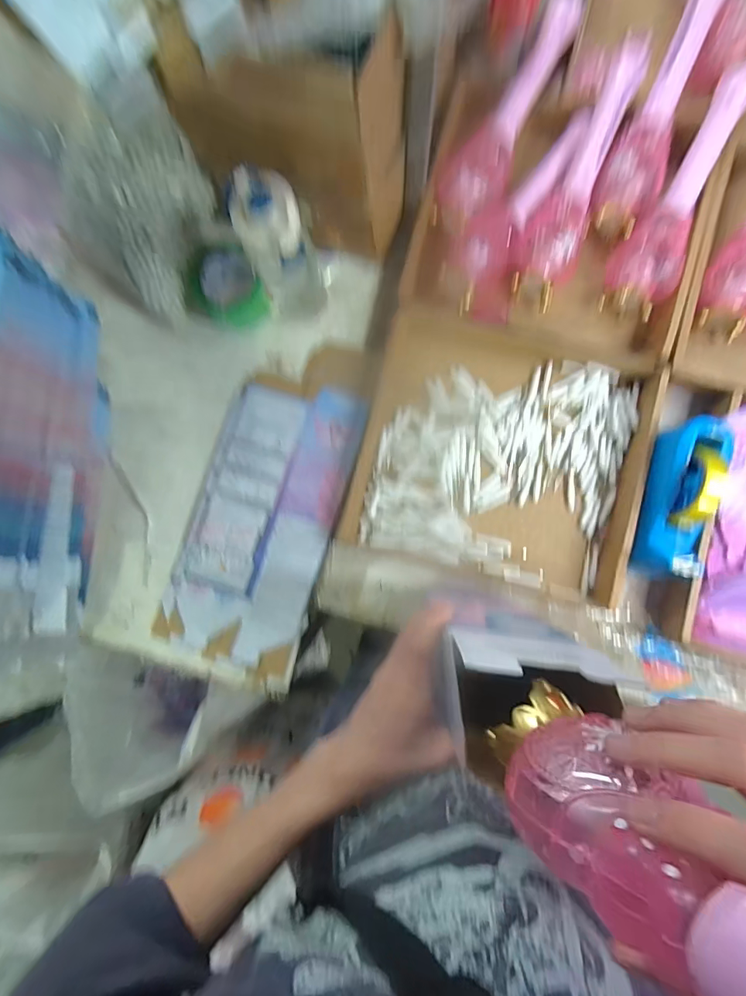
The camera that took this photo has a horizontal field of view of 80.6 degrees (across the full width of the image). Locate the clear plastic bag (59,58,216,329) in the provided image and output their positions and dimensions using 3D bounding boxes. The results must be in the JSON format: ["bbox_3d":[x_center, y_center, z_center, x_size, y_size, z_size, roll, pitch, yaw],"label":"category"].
[{"bbox_3d":[-0.354,-0.406,0.604,0.212,0.155,0.193,30,88,8],"label":"clear plastic bag"}]

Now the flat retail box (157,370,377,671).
[{"bbox_3d":[-0.159,0.028,0.640,0.202,0.025,0.405,18,88,1],"label":"flat retail box"}]

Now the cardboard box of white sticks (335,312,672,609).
[{"bbox_3d":[0.176,-0.063,0.621,0.381,0.057,0.345,13,88,1],"label":"cardboard box of white sticks"}]

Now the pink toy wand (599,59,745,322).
[{"bbox_3d":[0.430,-0.413,0.607,0.090,0.064,0.341,29,89,4],"label":"pink toy wand"}]

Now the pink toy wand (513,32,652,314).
[{"bbox_3d":[0.288,-0.440,0.612,0.081,0.064,0.332,24,88,8],"label":"pink toy wand"}]

